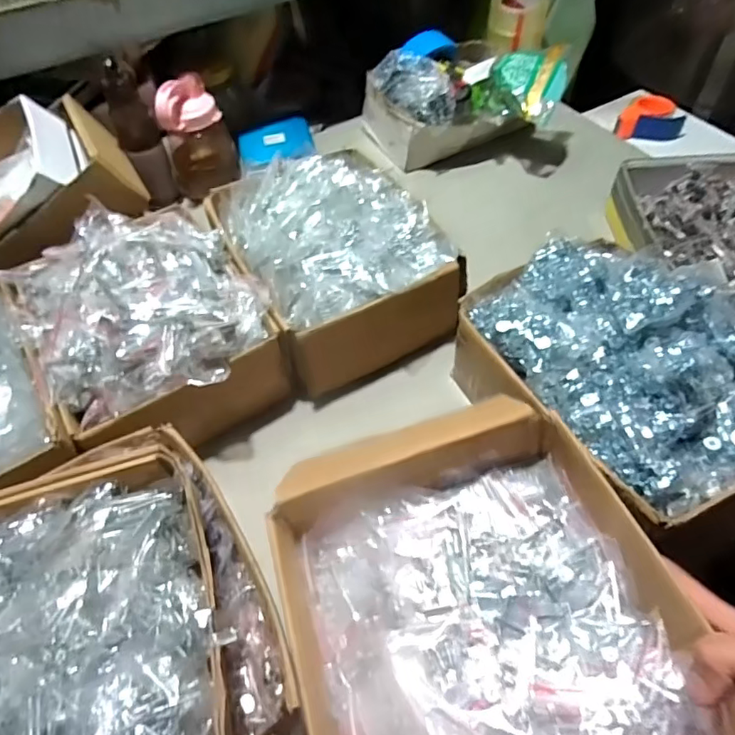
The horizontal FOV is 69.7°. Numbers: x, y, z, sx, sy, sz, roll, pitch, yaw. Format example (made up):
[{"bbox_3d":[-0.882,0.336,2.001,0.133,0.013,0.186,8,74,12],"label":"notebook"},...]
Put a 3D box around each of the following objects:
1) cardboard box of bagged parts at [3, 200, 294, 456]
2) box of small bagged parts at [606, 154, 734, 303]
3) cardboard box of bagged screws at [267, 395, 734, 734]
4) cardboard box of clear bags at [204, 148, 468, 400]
[{"bbox_3d":[-0.282,-0.063,0.686,0.266,0.166,0.353,-26,56,-15],"label":"cardboard box of bagged parts"},{"bbox_3d":[0.518,-0.183,0.785,0.246,0.093,0.322,-8,53,-1],"label":"box of small bagged parts"},{"bbox_3d":[0.081,0.197,0.378,0.254,0.094,0.372,-16,54,-8],"label":"cardboard box of bagged screws"},{"bbox_3d":[-0.036,-0.153,0.744,0.264,0.151,0.371,-26,56,-14],"label":"cardboard box of clear bags"}]

